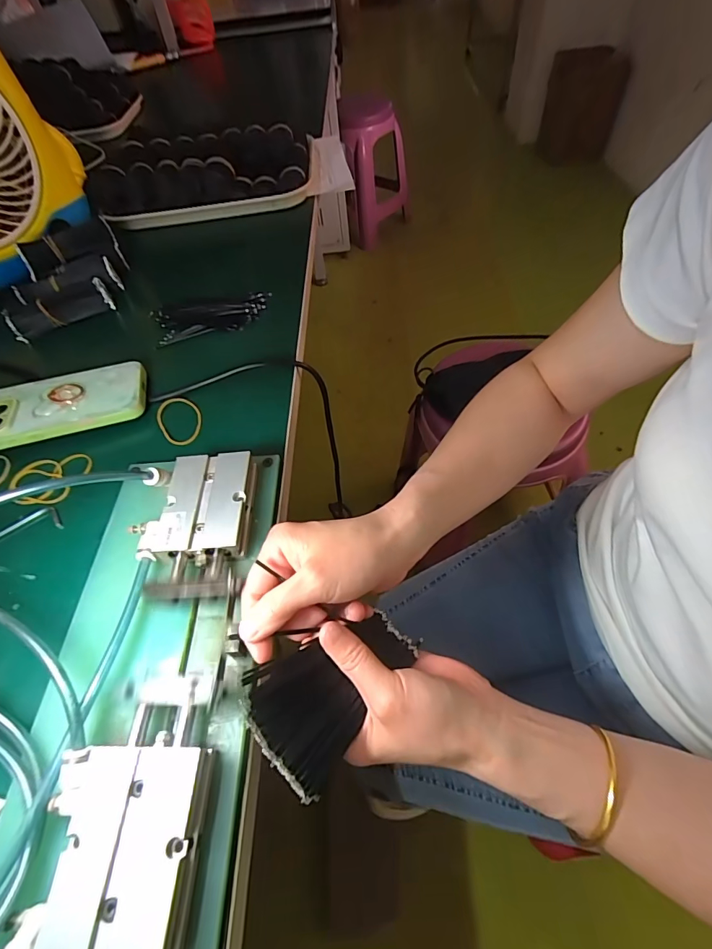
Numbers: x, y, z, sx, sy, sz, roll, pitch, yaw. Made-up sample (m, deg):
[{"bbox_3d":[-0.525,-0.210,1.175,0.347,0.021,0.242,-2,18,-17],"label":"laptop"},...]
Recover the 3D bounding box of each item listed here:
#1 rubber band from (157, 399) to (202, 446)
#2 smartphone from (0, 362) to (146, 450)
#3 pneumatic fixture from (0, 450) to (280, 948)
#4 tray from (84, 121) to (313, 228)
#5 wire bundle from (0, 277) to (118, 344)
[{"bbox_3d":[-0.153,-0.047,0.370,0.036,0.006,0.047,-10,68,-3],"label":"rubber band"},{"bbox_3d":[-0.265,-0.063,0.372,0.151,0.015,0.076,-16,56,-6],"label":"smartphone"},{"bbox_3d":[-0.115,0.104,0.242,0.114,0.039,0.264,-4,55,2],"label":"pneumatic fixture"},{"bbox_3d":[-0.206,-0.423,0.594,0.285,0.060,0.143,-6,55,1],"label":"tray"},{"bbox_3d":[-0.323,-0.182,0.464,0.101,0.028,0.032,-27,58,-13],"label":"wire bundle"}]

